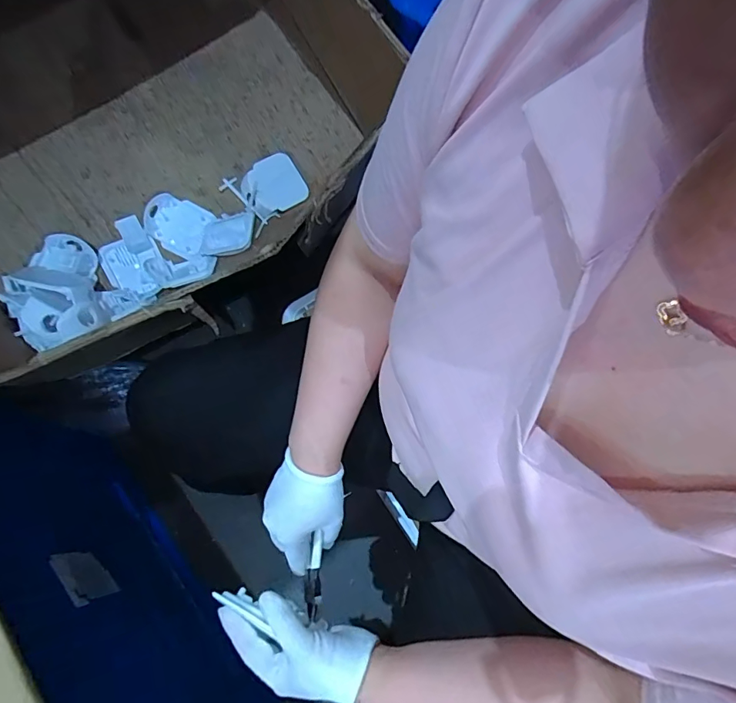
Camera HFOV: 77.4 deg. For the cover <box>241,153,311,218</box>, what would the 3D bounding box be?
[{"bbox_3d":[-0.163,-0.285,0.794,0.101,0.086,0.025,-30,30,-5],"label":"cover"}]

